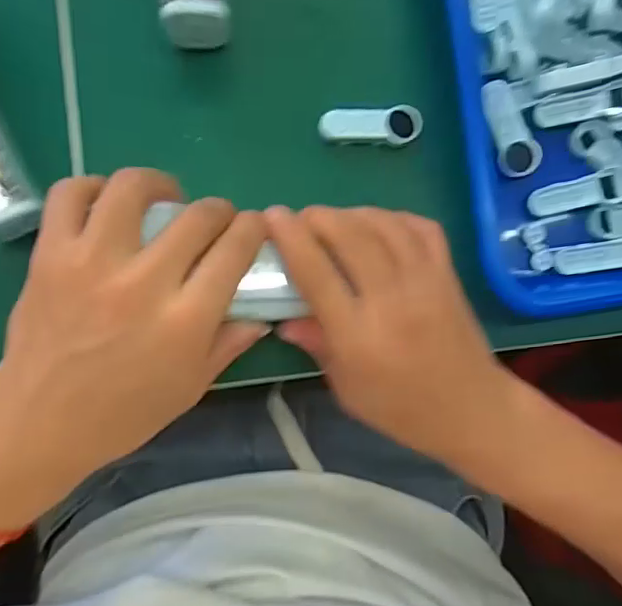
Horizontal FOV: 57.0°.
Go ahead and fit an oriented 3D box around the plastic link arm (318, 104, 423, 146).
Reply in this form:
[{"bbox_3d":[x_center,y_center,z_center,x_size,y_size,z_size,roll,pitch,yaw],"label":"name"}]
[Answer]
[{"bbox_3d":[0.030,-0.090,0.292,0.051,0.008,0.018,-4,85,-7],"label":"plastic link arm"}]

